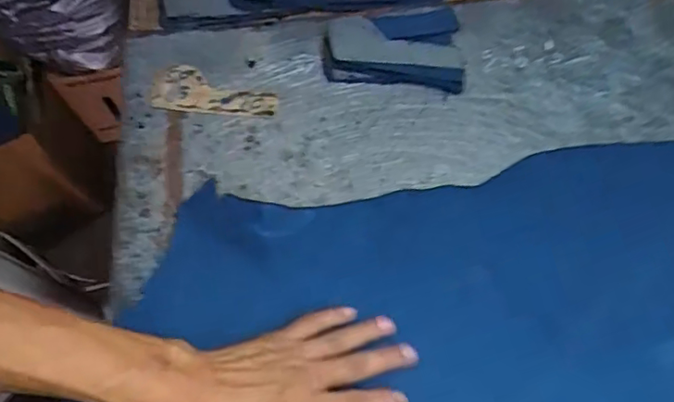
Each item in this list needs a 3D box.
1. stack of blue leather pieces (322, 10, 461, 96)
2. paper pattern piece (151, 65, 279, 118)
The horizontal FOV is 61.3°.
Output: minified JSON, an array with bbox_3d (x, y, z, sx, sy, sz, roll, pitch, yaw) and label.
[{"bbox_3d":[0.059,-0.157,0.598,0.141,0.012,0.102,-4,61,2],"label":"stack of blue leather pieces"},{"bbox_3d":[-0.124,-0.112,0.586,0.128,0.006,0.054,5,61,8],"label":"paper pattern piece"}]

